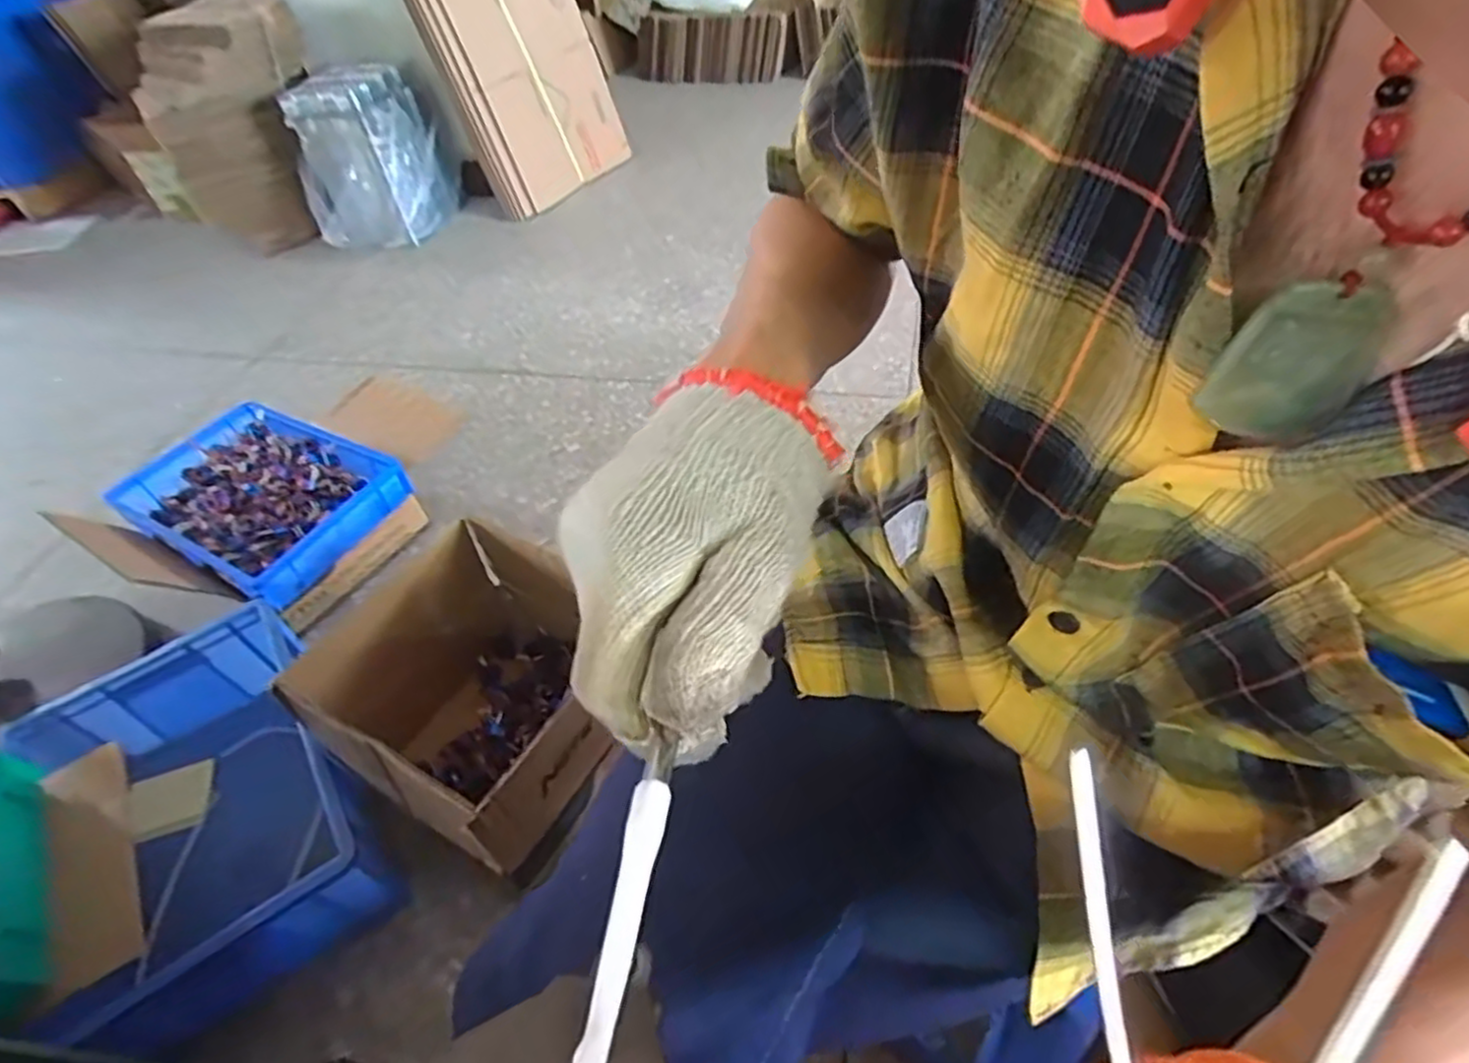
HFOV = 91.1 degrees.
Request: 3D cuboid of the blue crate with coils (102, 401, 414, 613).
[{"bbox_3d":[-0.793,-0.058,1.212,0.422,0.091,0.286,21,53,23],"label":"blue crate with coils"}]

